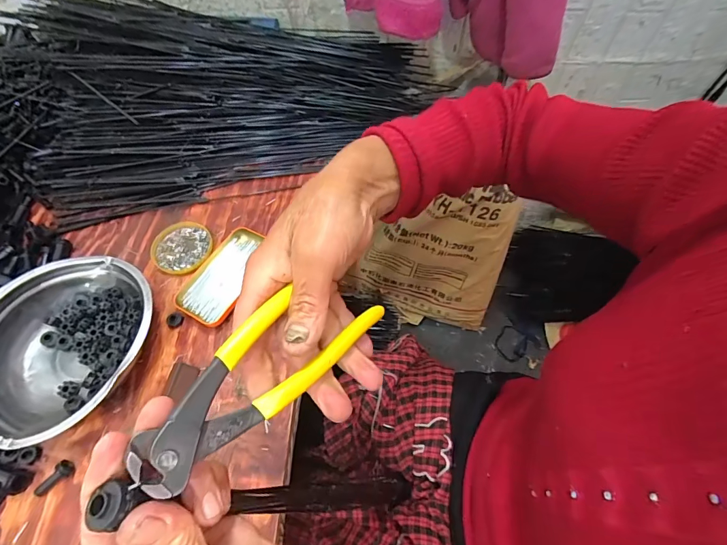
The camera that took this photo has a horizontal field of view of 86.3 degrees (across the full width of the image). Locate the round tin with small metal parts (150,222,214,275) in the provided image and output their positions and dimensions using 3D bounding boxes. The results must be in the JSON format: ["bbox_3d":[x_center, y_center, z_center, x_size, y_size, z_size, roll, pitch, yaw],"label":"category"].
[{"bbox_3d":[-0.261,-0.035,0.557,0.081,0.011,0.078,-1,59,1],"label":"round tin with small metal parts"}]

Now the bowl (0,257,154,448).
[{"bbox_3d":[-0.344,0.082,0.450,0.180,0.069,0.218,2,59,3],"label":"bowl"}]

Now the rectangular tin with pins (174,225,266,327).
[{"bbox_3d":[-0.188,0.001,0.529,0.081,0.015,0.142,24,63,15],"label":"rectangular tin with pins"}]

